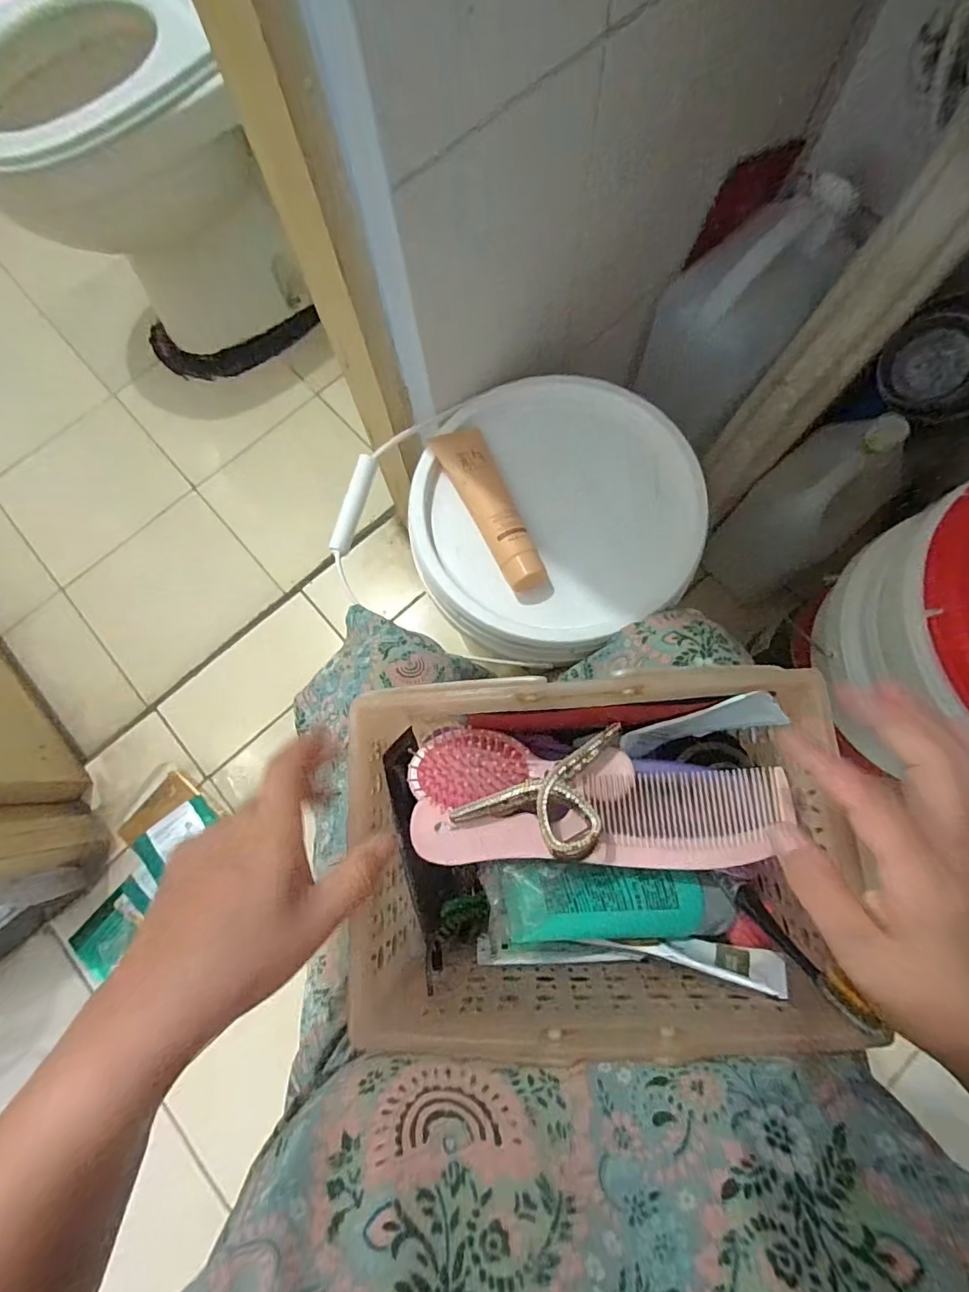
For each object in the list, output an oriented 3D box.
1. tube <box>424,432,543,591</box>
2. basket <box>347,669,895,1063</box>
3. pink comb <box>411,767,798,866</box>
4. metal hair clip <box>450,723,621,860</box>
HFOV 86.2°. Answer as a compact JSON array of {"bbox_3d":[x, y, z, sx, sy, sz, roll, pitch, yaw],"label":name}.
[{"bbox_3d":[0.009,-0.138,0.517,0.050,0.041,0.177,-26,74,-5],"label":"tube"},{"bbox_3d":[0.052,0.116,0.299,0.253,0.096,0.184,-3,75,0],"label":"basket"},{"bbox_3d":[0.066,0.100,0.298,0.211,0.011,0.049,-3,68,2],"label":"pink comb"},{"bbox_3d":[0.040,0.092,0.284,0.104,0.043,0.053,-27,74,-5],"label":"metal hair clip"}]

